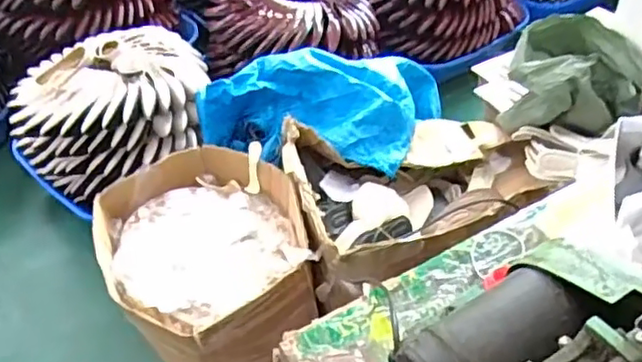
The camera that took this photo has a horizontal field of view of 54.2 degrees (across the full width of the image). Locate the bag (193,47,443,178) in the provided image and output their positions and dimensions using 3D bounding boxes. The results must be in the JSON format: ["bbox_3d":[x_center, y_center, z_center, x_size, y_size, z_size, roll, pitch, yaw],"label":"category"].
[{"bbox_3d":[0.035,-0.158,1.553,0.654,0.208,0.375,-11,45,-7],"label":"bag"}]

